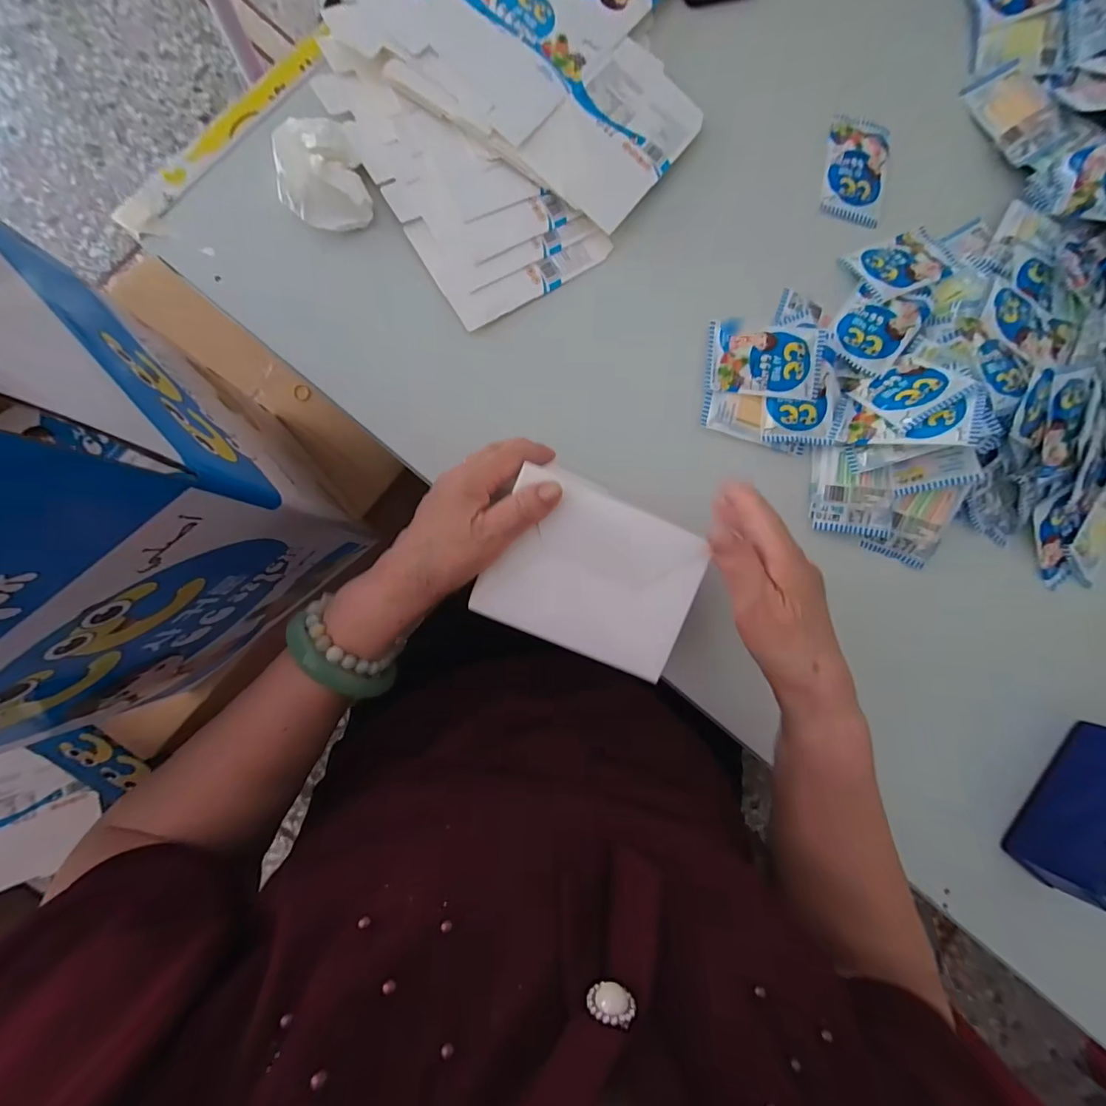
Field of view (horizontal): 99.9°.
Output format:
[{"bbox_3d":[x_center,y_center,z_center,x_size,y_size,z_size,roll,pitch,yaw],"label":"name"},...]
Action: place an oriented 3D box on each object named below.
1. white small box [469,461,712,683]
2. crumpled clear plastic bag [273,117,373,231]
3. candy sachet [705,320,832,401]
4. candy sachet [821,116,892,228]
[{"bbox_3d":[0.029,0.014,0.313,0.135,0.011,0.106,23,90,-5],"label":"white small box"},{"bbox_3d":[-0.188,-0.304,0.374,0.063,0.018,0.081,-16,90,-7],"label":"crumpled clear plastic bag"},{"bbox_3d":[0.194,-0.174,0.417,0.105,0.011,0.064,6,87,-7],"label":"candy sachet"},{"bbox_3d":[0.294,-0.372,0.450,0.064,0.013,0.108,12,86,-6],"label":"candy sachet"}]

